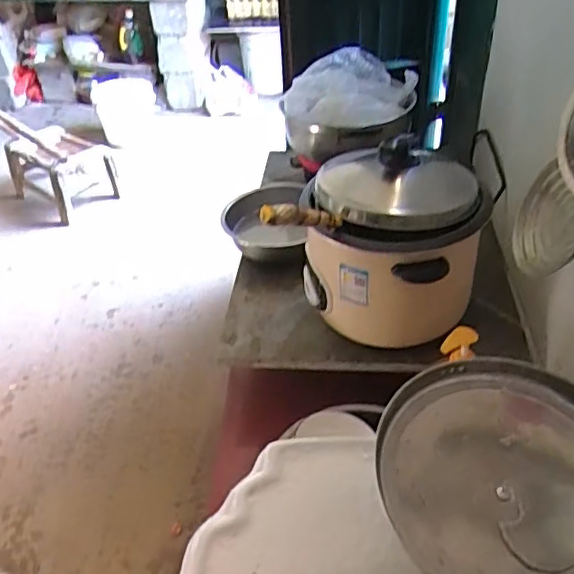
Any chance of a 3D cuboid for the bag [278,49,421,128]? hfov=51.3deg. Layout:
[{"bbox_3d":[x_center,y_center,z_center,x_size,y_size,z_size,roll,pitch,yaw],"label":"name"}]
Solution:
[{"bbox_3d":[0.142,-0.433,1.282,0.229,0.102,0.225,20,45,26],"label":"bag"}]

